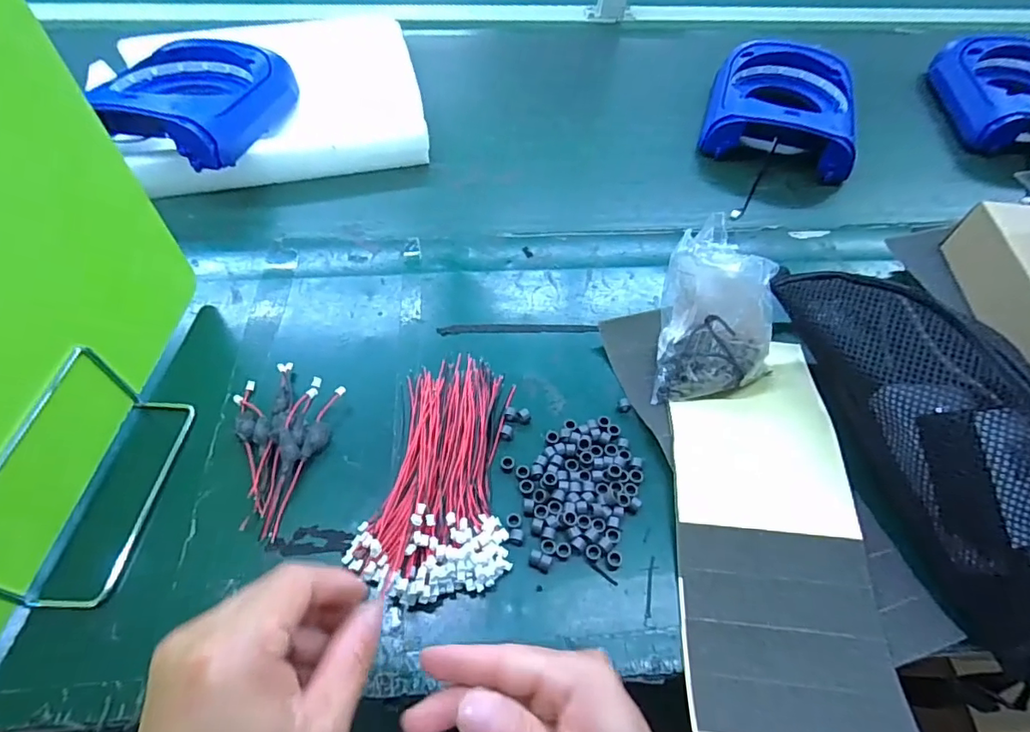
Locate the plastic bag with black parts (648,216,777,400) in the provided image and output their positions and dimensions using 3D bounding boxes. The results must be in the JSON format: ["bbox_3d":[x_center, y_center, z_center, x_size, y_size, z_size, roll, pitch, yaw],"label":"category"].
[{"bbox_3d":[0.153,-0.039,0.419,0.078,0.106,0.094,-1,54,-3],"label":"plastic bag with black parts"}]

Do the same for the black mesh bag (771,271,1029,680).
[{"bbox_3d":[0.285,0.042,0.367,0.064,0.110,0.283,-13,55,-11],"label":"black mesh bag"}]

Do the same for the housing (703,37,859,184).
[{"bbox_3d":[0.330,-0.323,0.665,0.172,0.067,0.202,16,55,9],"label":"housing"}]

